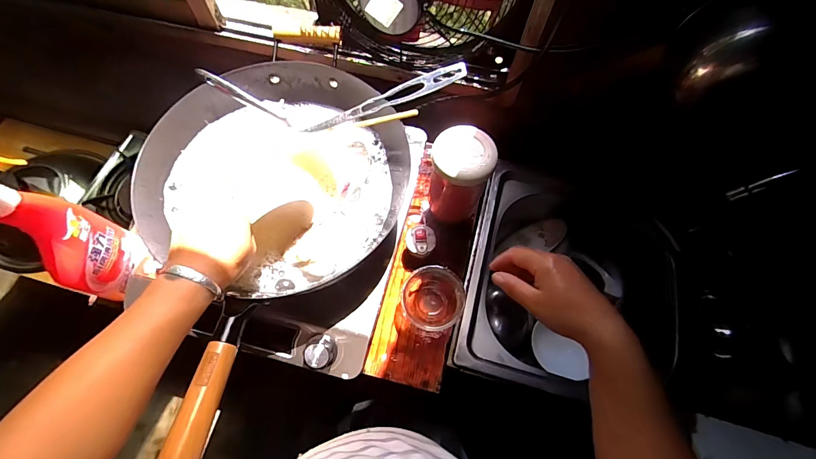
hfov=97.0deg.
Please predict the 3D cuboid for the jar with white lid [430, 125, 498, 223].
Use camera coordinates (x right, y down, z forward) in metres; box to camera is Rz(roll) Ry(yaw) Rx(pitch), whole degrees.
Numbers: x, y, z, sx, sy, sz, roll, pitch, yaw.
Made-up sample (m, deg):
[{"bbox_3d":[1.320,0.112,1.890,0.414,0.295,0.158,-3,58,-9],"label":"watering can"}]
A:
[{"bbox_3d":[0.073,-0.070,0.522,0.072,0.145,0.076,3,67,0],"label":"jar with white lid"}]

